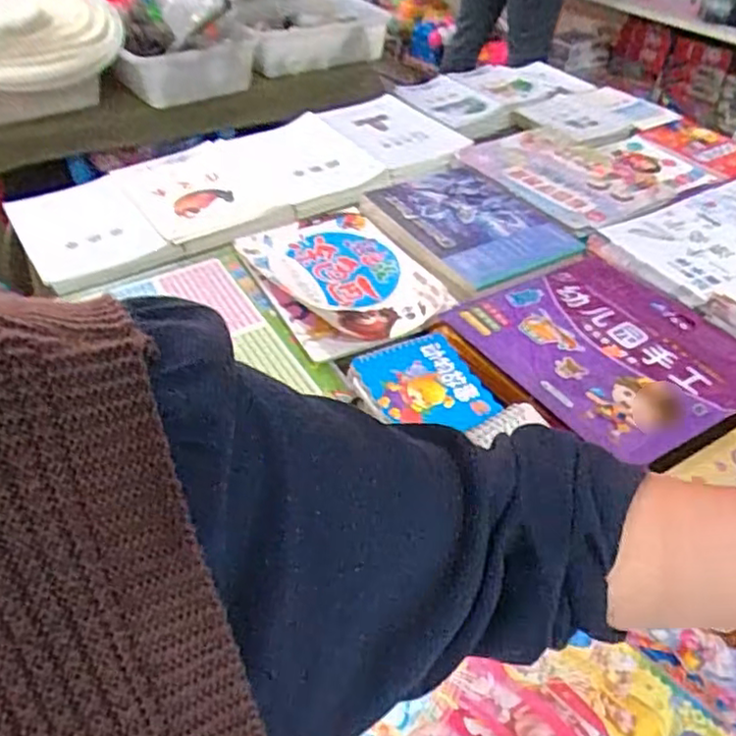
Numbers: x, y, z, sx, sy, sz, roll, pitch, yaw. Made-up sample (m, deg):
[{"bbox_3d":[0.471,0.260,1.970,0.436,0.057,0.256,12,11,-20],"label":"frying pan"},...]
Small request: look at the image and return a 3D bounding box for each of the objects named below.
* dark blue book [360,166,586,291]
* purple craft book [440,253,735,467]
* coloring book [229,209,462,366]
[{"bbox_3d":[0.157,-0.218,1.017,0.207,0.019,0.303,-22,47,-23],"label":"dark blue book"},{"bbox_3d":[0.284,-0.029,0.799,0.282,0.023,0.293,-21,46,-22],"label":"purple craft book"},{"bbox_3d":[-0.046,-0.132,0.942,0.201,0.022,0.311,-19,45,-20],"label":"coloring book"}]

